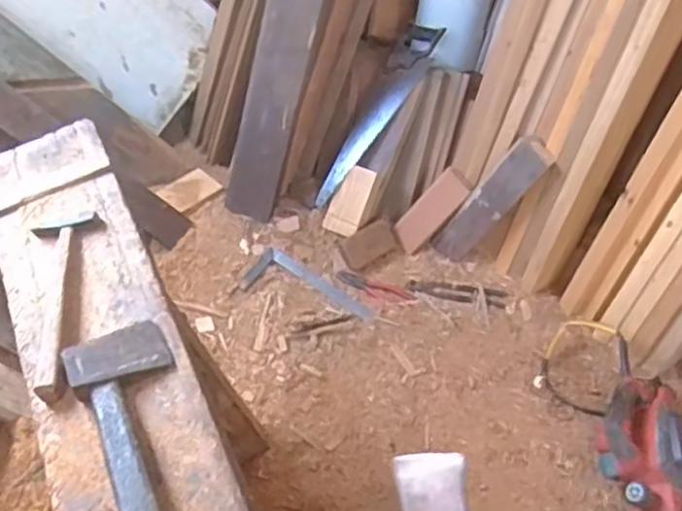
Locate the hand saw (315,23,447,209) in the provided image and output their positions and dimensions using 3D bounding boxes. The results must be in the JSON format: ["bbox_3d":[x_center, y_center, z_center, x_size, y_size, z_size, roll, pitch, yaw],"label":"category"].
[{"bbox_3d":[0.077,-0.328,1.605,0.088,0.037,0.479,40,102,30],"label":"hand saw"}]

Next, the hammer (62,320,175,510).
[{"bbox_3d":[-0.201,0.198,0.702,0.107,0.038,0.338,-24,53,-13],"label":"hammer"}]

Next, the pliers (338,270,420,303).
[{"bbox_3d":[0.079,0.077,1.551,0.186,0.015,0.042,15,55,16],"label":"pliers"}]

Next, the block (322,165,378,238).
[{"bbox_3d":[0.025,-0.129,1.616,0.082,0.017,0.169,27,91,24],"label":"block"}]

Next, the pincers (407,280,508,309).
[{"bbox_3d":[0.260,0.083,1.524,0.217,0.013,0.045,10,53,13],"label":"pincers"}]

